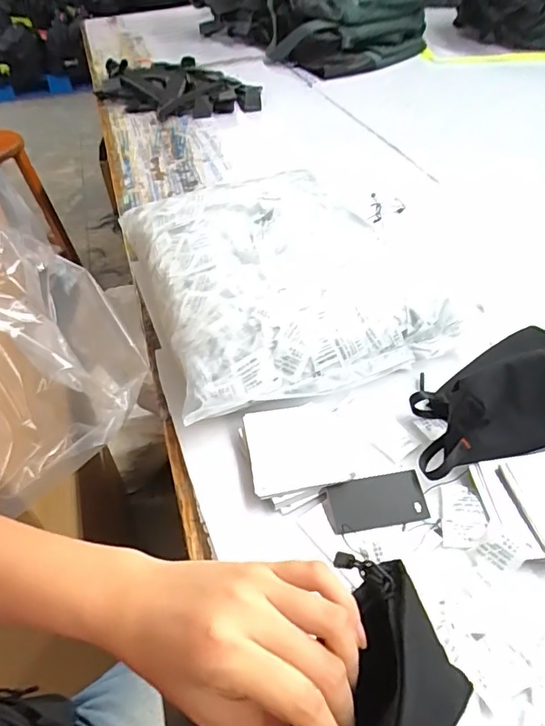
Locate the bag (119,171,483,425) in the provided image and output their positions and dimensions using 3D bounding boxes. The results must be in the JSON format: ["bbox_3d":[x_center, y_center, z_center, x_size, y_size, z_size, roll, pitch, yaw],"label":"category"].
[{"bbox_3d":[0.020,-0.146,0.730,0.398,0.084,0.442,-17,44,-12],"label":"bag"}]

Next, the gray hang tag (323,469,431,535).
[{"bbox_3d":[0.100,0.135,0.507,0.094,0.008,0.051,-12,53,-1],"label":"gray hang tag"}]

